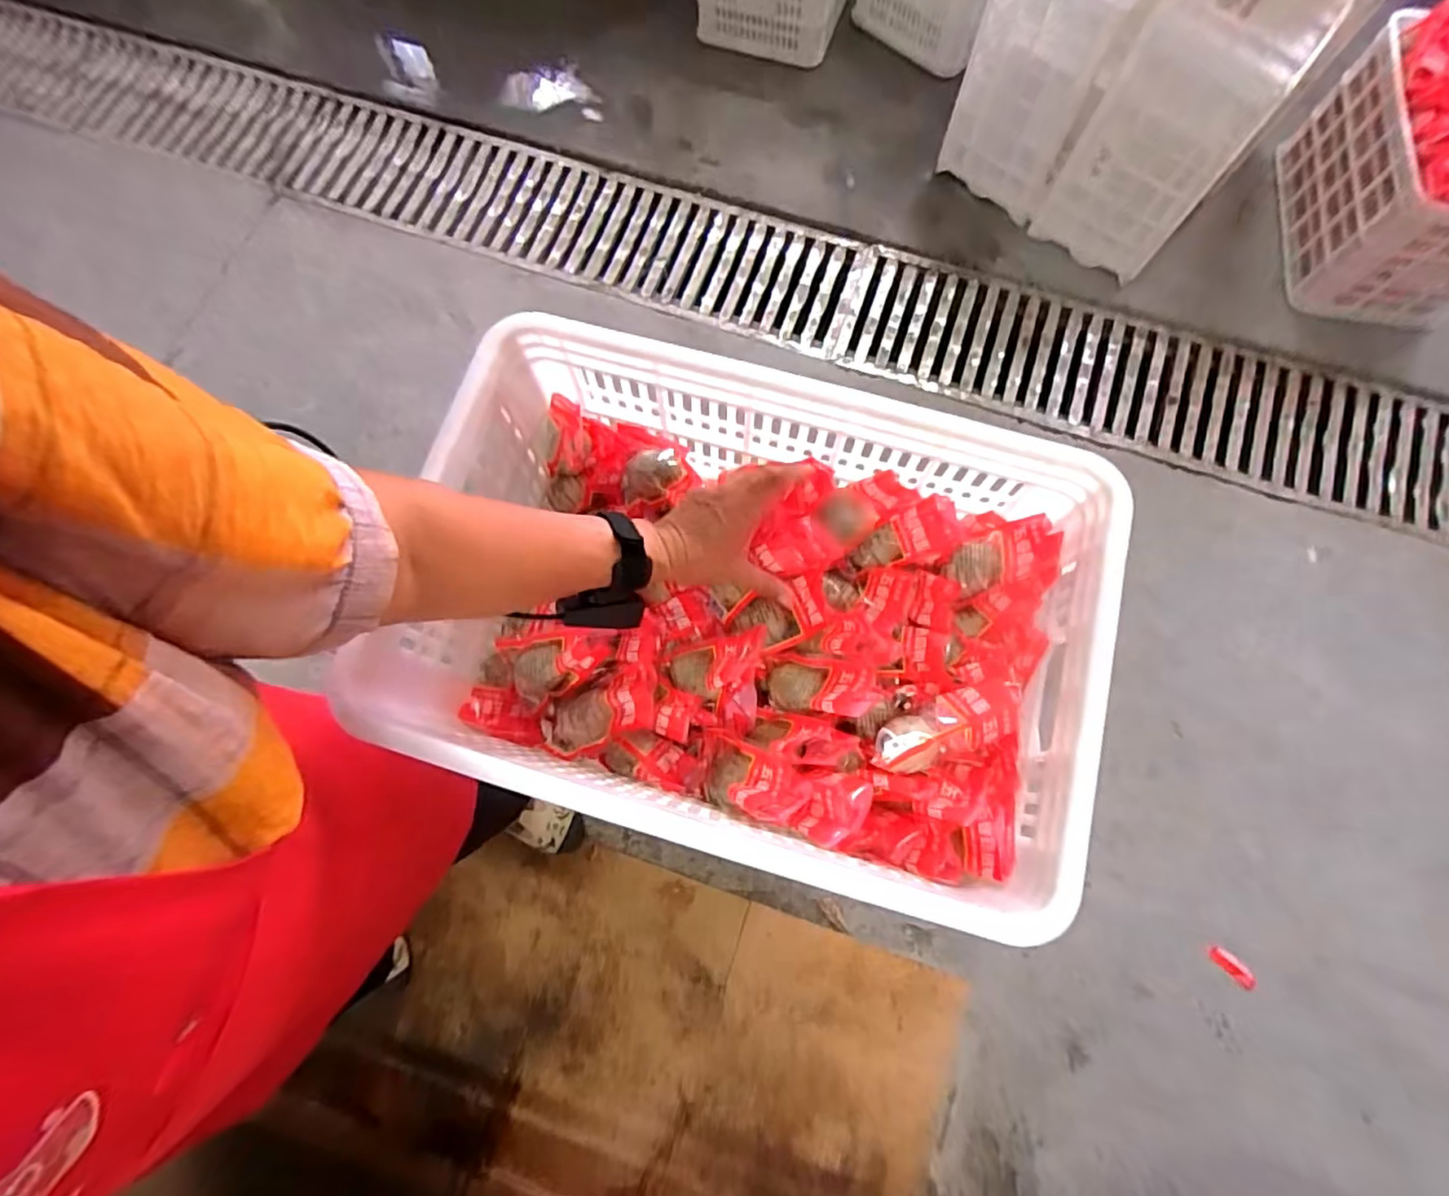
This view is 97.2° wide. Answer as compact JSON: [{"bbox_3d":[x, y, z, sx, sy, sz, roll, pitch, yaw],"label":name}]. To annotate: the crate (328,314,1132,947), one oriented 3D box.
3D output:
[{"bbox_3d":[0.019,0.019,0.558,0.512,0.203,0.355,16,76,4],"label":"crate"}]

